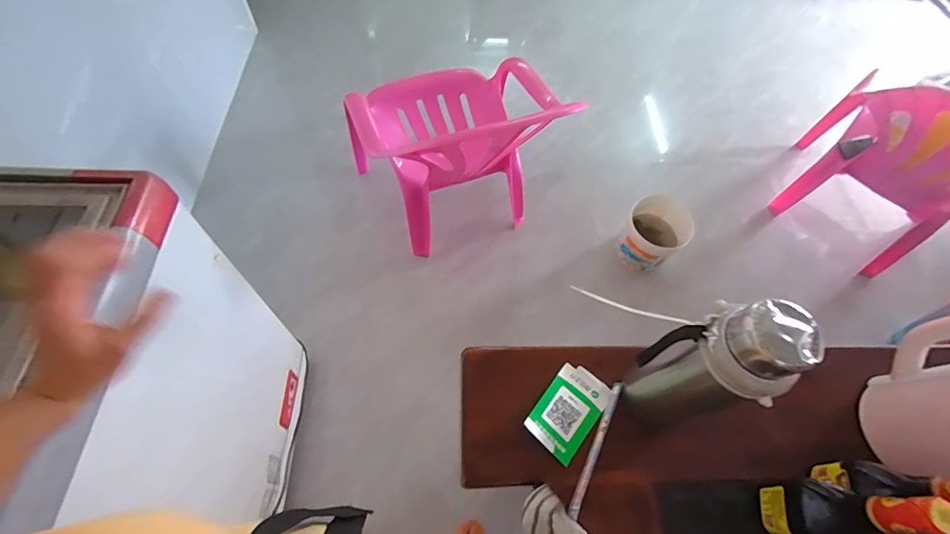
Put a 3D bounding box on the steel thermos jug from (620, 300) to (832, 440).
[{"bbox_3d":[0.254,0.124,0.484,0.089,0.270,0.089,2,61,-3],"label":"steel thermos jug"}]

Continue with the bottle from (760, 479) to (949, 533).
[{"bbox_3d":[0.394,0.268,0.465,0.051,0.212,0.058,0,61,-4],"label":"bottle"}]

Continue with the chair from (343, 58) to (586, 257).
[{"bbox_3d":[-0.101,-0.397,1.269,0.536,0.617,0.576,-9,62,-9],"label":"chair"}]

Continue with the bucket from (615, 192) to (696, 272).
[{"bbox_3d":[0.605,-0.101,1.469,0.194,0.203,0.199,1,63,-3],"label":"bucket"}]

